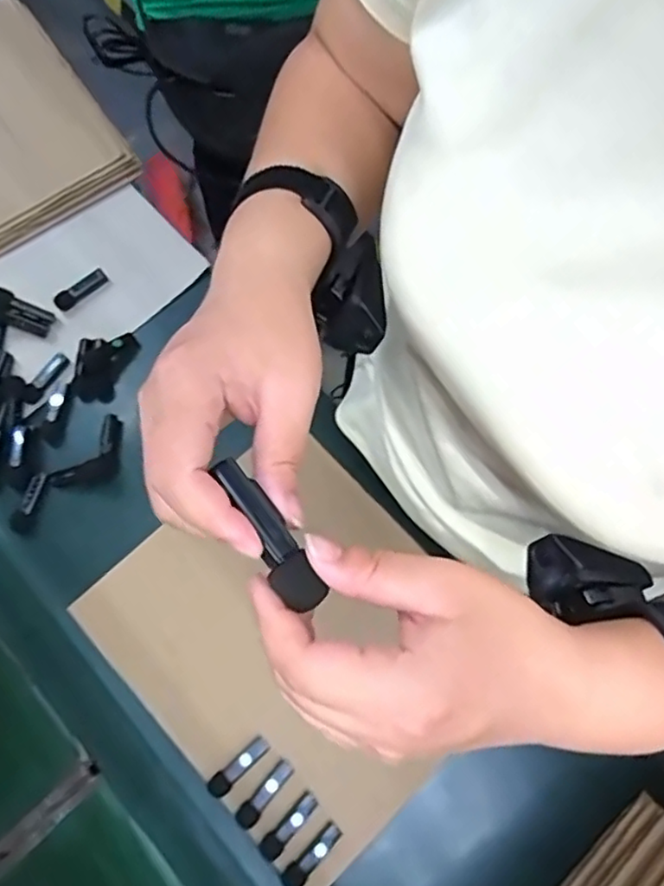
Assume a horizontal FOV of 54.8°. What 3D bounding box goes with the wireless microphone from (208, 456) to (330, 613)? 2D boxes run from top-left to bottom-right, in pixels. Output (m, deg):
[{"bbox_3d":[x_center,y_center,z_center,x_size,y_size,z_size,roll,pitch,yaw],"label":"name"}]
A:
[{"bbox_3d":[-0.024,0.034,0.240,0.014,0.013,0.064,-33,85,-7],"label":"wireless microphone"}]

